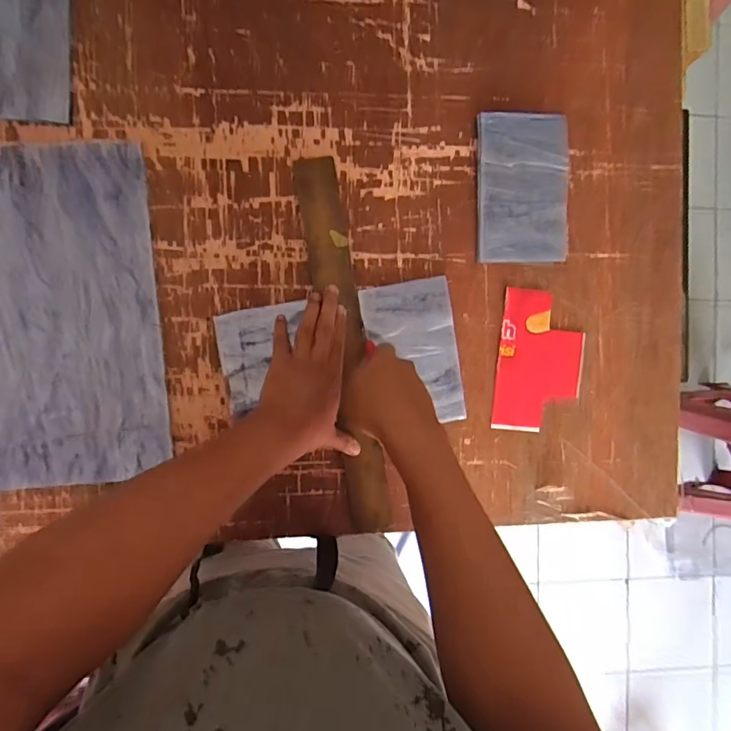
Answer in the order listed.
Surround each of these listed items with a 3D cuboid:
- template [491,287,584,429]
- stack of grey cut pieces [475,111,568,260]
[{"bbox_3d":[0.214,-0.004,0.580,0.106,0.004,0.168,5,91,-6],"label":"template"},{"bbox_3d":[0.186,-0.206,0.559,0.107,0.019,0.166,-1,92,-6],"label":"stack of grey cut pieces"}]

